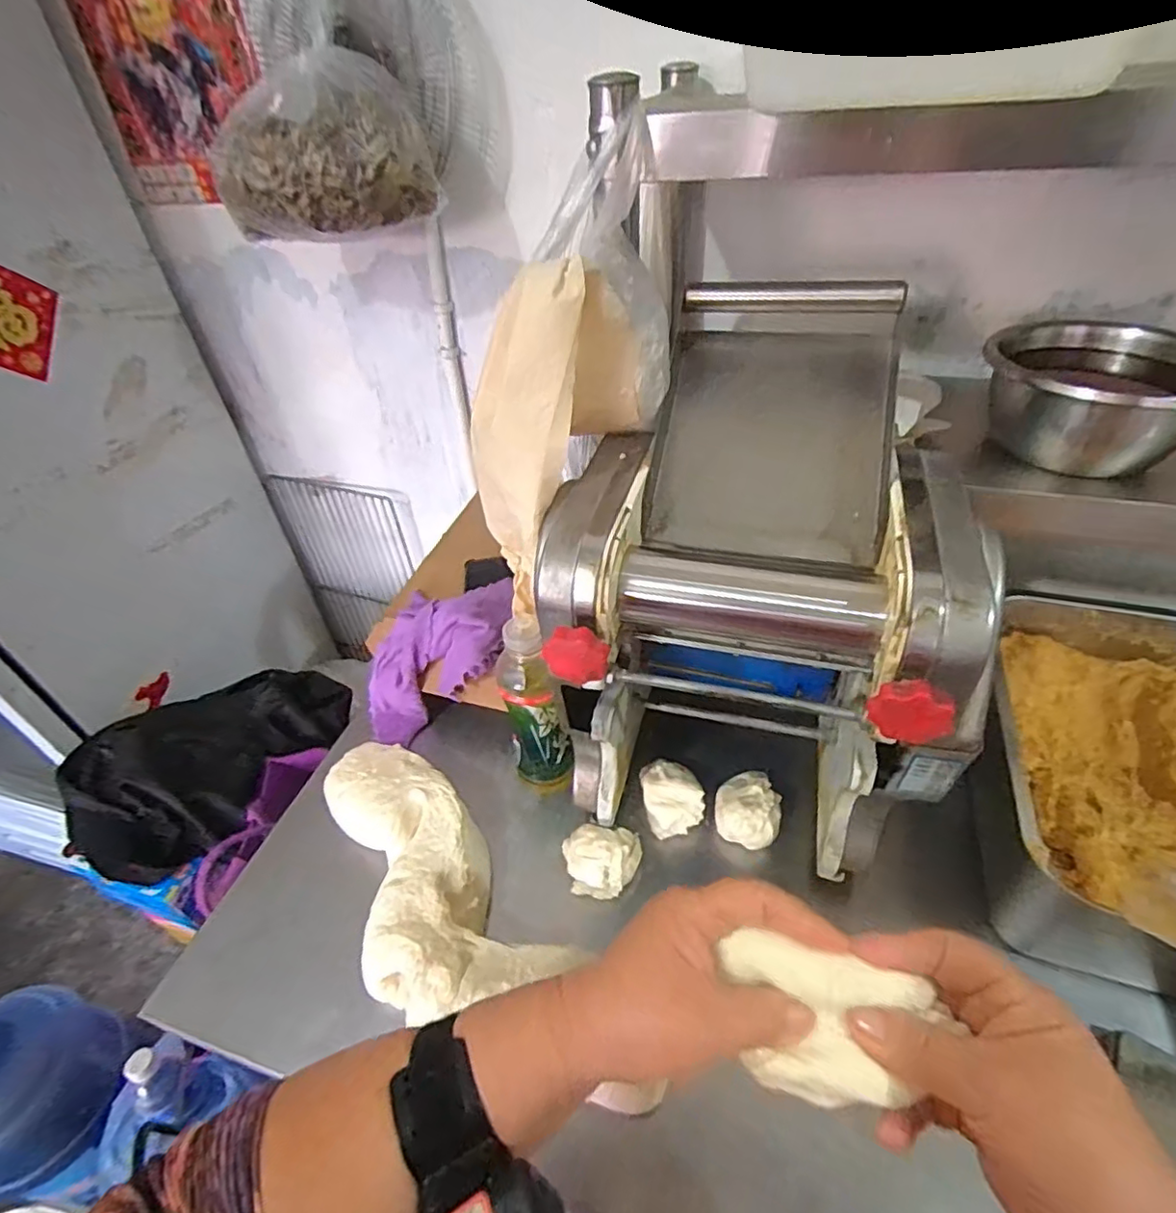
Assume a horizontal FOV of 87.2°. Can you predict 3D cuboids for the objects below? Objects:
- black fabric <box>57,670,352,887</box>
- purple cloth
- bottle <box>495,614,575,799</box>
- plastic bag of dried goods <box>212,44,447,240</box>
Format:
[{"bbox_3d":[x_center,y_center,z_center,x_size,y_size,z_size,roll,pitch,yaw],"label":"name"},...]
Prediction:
[{"bbox_3d":[-0.582,0.225,0.958,0.241,0.123,0.395,26,50,30],"label":"black fabric"},{"bbox_3d":[-0.189,0.064,0.773,0.188,0.132,0.148,-10,41,-6],"label":"purple cloth"},{"bbox_3d":[-0.053,0.110,0.627,0.054,0.207,0.059,-3,41,2],"label":"bottle"},{"bbox_3d":[-0.299,-0.505,0.689,0.221,0.146,0.170,-20,44,-17],"label":"plastic bag of dried goods"}]

